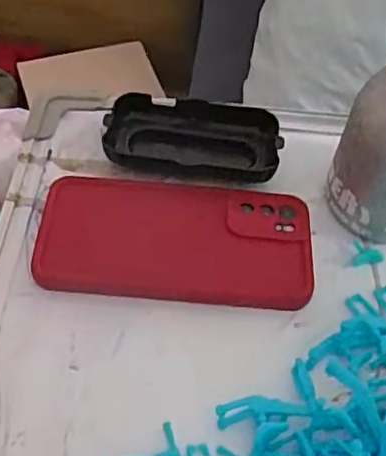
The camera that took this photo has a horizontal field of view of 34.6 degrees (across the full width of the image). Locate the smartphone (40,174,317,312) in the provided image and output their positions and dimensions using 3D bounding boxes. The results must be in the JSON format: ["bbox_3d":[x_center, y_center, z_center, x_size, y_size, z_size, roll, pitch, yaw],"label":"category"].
[{"bbox_3d":[-0.010,0.006,0.370,0.159,0.013,0.076,4,54,1],"label":"smartphone"}]

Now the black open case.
[{"bbox_3d":[0.000,-0.058,0.405,0.109,0.023,0.055,4,54,1],"label":"black open case"}]

